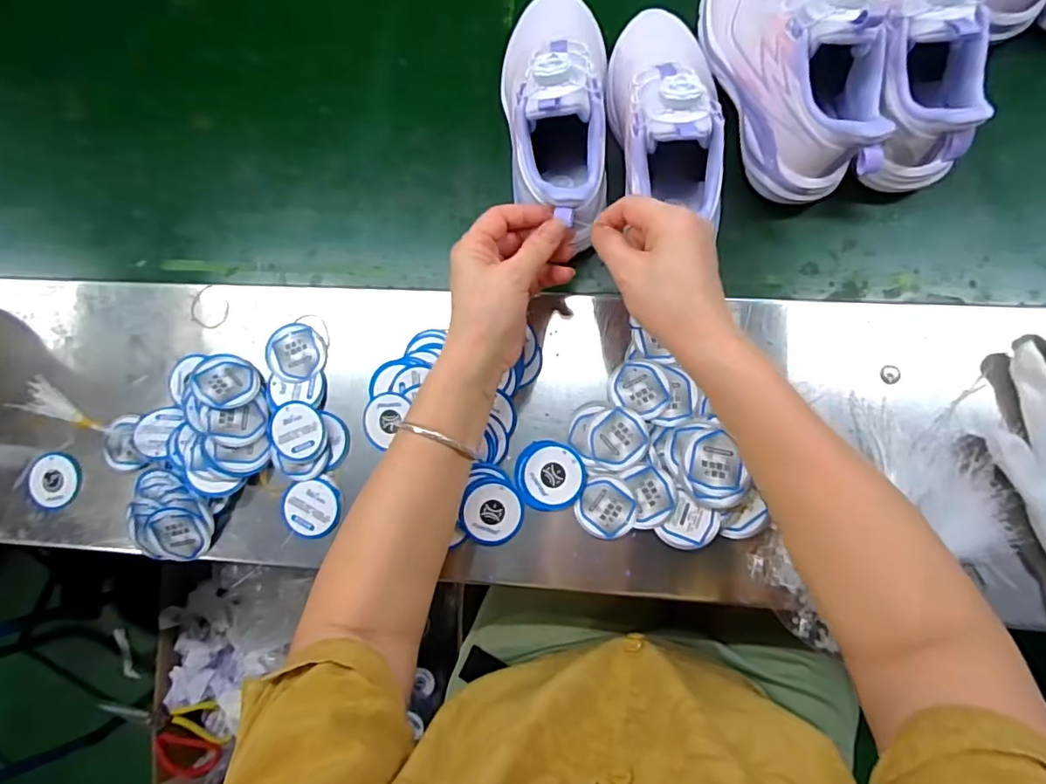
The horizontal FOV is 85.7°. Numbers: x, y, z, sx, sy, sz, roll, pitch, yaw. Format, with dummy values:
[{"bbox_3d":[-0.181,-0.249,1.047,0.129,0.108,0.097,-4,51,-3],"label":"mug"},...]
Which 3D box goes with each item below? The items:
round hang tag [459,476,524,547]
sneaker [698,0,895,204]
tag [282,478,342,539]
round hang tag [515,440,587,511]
[{"bbox_3d":[-0.024,0.095,0.446,0.047,0.005,0.051,0,93,-8],"label":"round hang tag"},{"bbox_3d":[0.205,-0.261,0.440,0.100,0.120,0.226,-9,82,5],"label":"sneaker"},{"bbox_3d":[-0.174,0.096,0.466,0.049,0.006,0.047,-1,83,6],"label":"tag"},{"bbox_3d":[0.022,0.067,0.446,0.054,0.006,0.053,-1,83,6],"label":"round hang tag"}]

